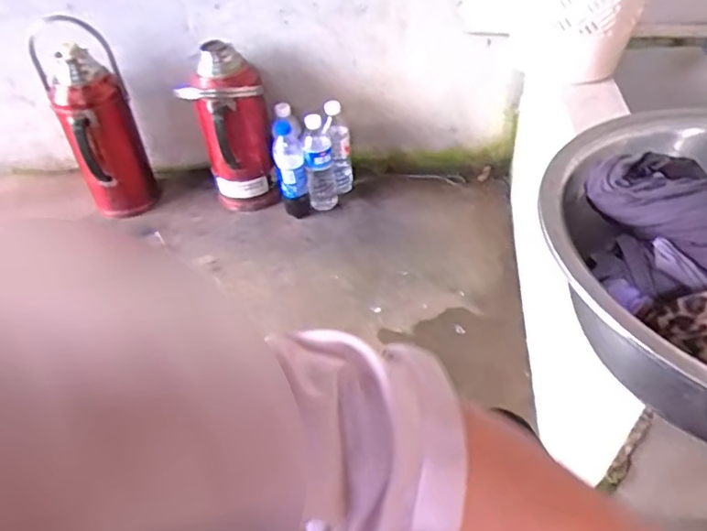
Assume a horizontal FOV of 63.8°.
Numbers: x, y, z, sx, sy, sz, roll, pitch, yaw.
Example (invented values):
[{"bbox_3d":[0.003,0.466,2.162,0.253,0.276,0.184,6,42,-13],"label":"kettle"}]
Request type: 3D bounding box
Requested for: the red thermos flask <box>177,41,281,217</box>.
[{"bbox_3d":[-0.264,-0.271,1.245,0.144,0.367,0.157,-20,44,-15],"label":"red thermos flask"}]

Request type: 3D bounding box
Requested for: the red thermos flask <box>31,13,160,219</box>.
[{"bbox_3d":[-0.555,-0.295,1.248,0.136,0.452,0.126,-29,47,-23],"label":"red thermos flask"}]

